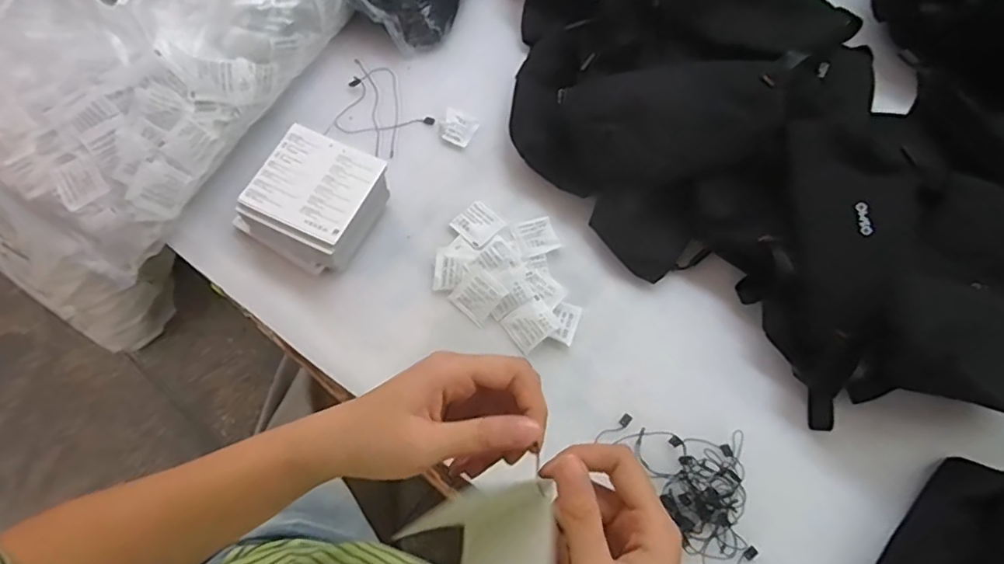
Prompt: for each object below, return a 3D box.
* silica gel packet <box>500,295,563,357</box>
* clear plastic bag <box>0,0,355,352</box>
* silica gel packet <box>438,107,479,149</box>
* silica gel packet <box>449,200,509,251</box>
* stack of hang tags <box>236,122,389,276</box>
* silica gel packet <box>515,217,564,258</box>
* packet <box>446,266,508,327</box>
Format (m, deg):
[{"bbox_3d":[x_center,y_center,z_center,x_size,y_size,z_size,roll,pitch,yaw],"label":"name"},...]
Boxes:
[{"bbox_3d":[0.026,0.037,0.524,0.042,0.010,0.036,-38,67,-1],"label":"silica gel packet"},{"bbox_3d":[-0.362,-0.252,0.594,0.346,0.100,0.446,29,70,11],"label":"clear plastic bag"},{"bbox_3d":[-0.046,-0.157,0.612,0.038,0.010,0.037,25,69,10],"label":"silica gel packet"},{"bbox_3d":[-0.022,-0.055,0.571,0.041,0.006,0.040,-41,75,-19],"label":"silica gel packet"},{"bbox_3d":[-0.173,-0.074,0.552,0.116,0.054,0.109,27,70,11],"label":"stack of hang tags"},{"bbox_3d":[0.033,-0.042,0.564,0.037,0.011,0.038,-20,69,-8],"label":"silica gel packet"},{"bbox_3d":[-0.021,0.012,0.535,0.039,0.004,0.042,40,95,9],"label":"packet"}]

